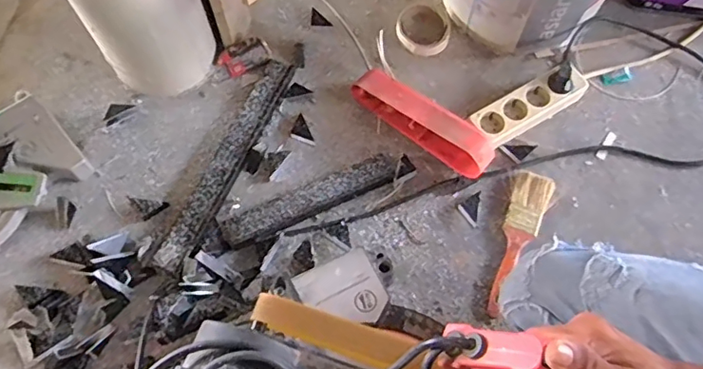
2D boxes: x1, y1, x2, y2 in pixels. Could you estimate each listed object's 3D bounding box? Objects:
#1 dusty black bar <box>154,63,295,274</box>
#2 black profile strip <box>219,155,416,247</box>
[{"bbox_3d":[-0.187,-0.041,0.848,0.055,0.024,0.369,21,66,9],"label":"dusty black bar"},{"bbox_3d":[-0.048,0.019,0.826,0.289,0.024,0.052,-21,67,-10],"label":"black profile strip"}]

